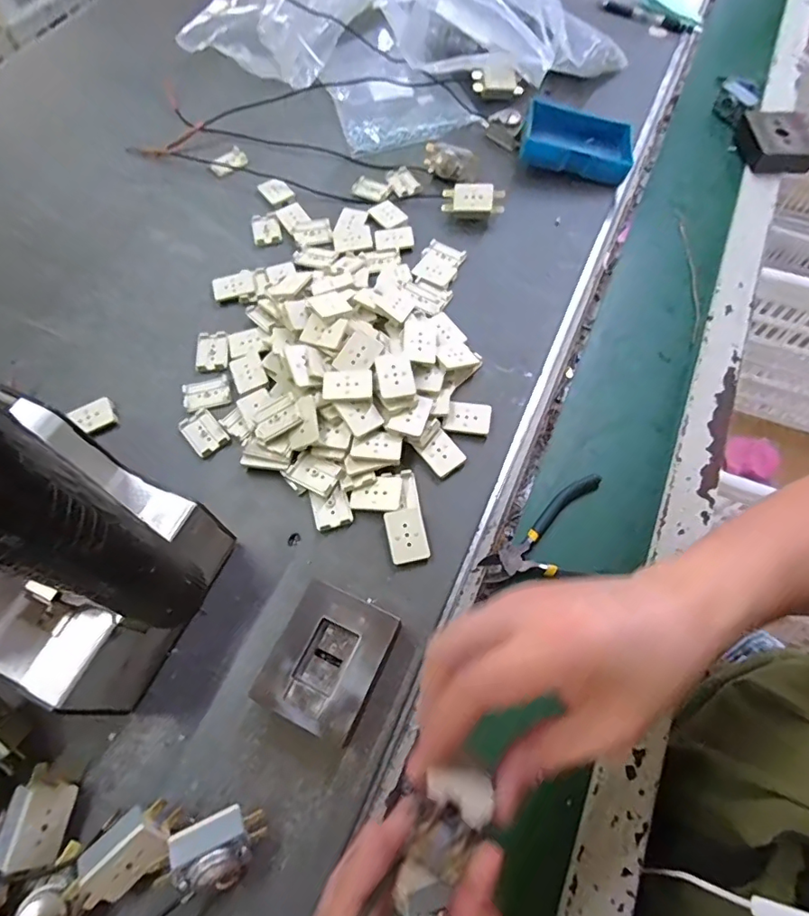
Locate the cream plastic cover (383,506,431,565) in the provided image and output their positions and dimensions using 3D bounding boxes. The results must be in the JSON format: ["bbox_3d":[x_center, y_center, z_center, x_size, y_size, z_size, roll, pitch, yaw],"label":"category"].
[{"bbox_3d":[0.002,0.056,0.373,0.028,0.006,0.038,-12,64,-6],"label":"cream plastic cover"}]

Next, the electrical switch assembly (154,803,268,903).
[{"bbox_3d":[-0.101,0.213,0.280,0.049,0.027,0.032,-22,65,-11],"label":"electrical switch assembly"}]

